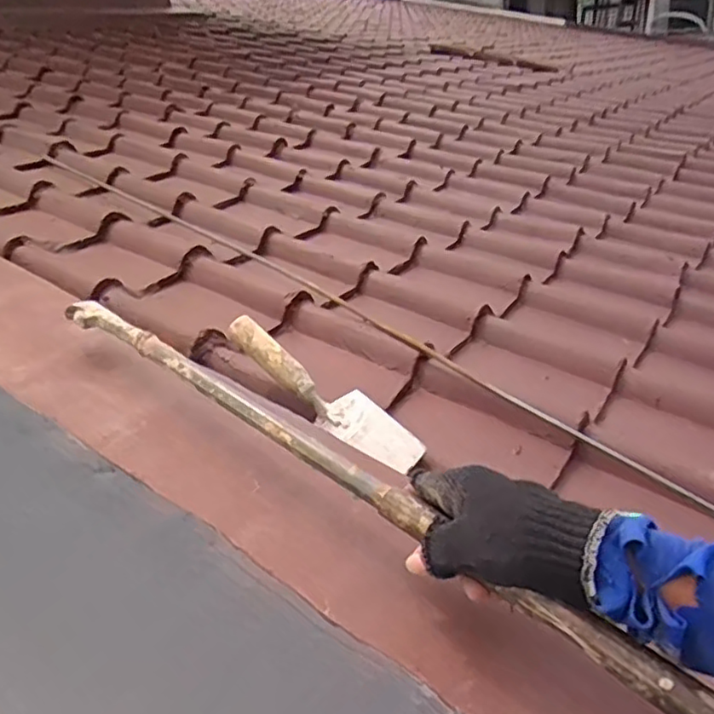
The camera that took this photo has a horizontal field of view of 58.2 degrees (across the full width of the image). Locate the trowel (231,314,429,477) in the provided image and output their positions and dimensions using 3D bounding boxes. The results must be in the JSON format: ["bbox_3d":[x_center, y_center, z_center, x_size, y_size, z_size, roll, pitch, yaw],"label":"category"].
[{"bbox_3d":[-0.044,0.040,0.735,0.262,0.067,0.062,36,38,14],"label":"trowel"}]

